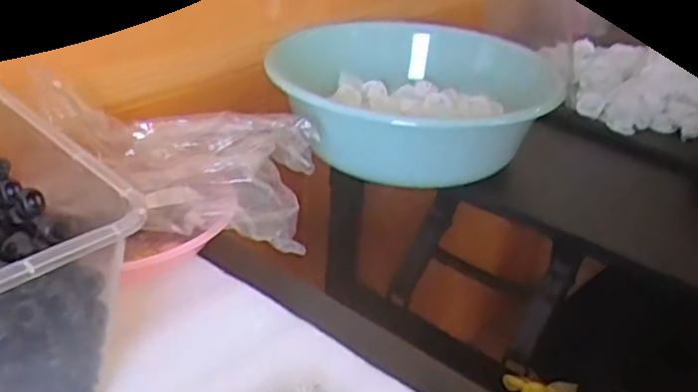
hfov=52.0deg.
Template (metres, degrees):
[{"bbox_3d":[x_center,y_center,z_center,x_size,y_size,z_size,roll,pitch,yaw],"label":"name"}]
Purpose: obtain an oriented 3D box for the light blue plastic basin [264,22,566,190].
[{"bbox_3d":[0.059,-0.097,0.733,0.278,0.091,0.187,15,34,18],"label":"light blue plastic basin"}]

